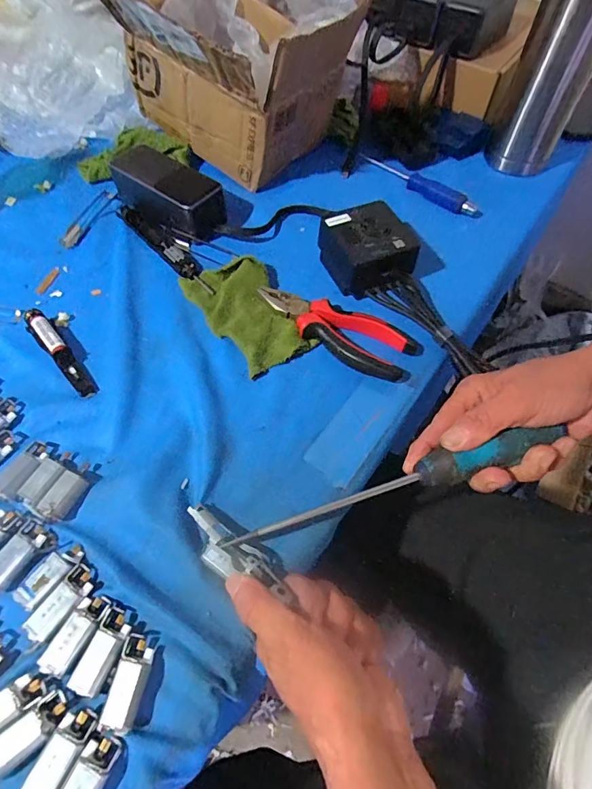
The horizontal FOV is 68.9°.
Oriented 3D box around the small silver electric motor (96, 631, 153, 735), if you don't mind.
[{"bbox_3d":[-0.101,0.173,0.261,0.019,0.010,0.048,9,59,4],"label":"small silver electric motor"}]

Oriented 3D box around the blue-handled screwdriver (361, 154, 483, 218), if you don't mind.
[{"bbox_3d":[0.151,-0.256,0.524,0.018,0.019,0.164,-40,68,-22],"label":"blue-handled screwdriver"}]

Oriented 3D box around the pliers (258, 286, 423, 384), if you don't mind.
[{"bbox_3d":[0.038,-0.064,0.403,0.155,0.015,0.062,26,62,13],"label":"pliers"}]

